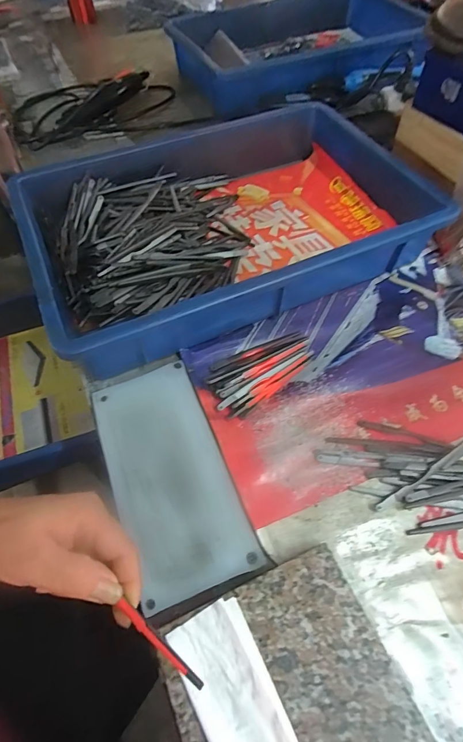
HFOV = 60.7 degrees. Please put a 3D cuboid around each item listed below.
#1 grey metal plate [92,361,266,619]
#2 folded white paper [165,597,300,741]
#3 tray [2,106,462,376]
[{"bbox_3d":[-0.055,0.083,0.337,0.093,0.013,0.196,-20,59,-10],"label":"grey metal plate"},{"bbox_3d":[0.010,0.207,0.230,0.048,0.012,0.128,-25,56,-18],"label":"folded white paper"},{"bbox_3d":[-0.004,-0.175,0.464,0.432,0.080,0.285,-23,60,-12],"label":"tray"}]

